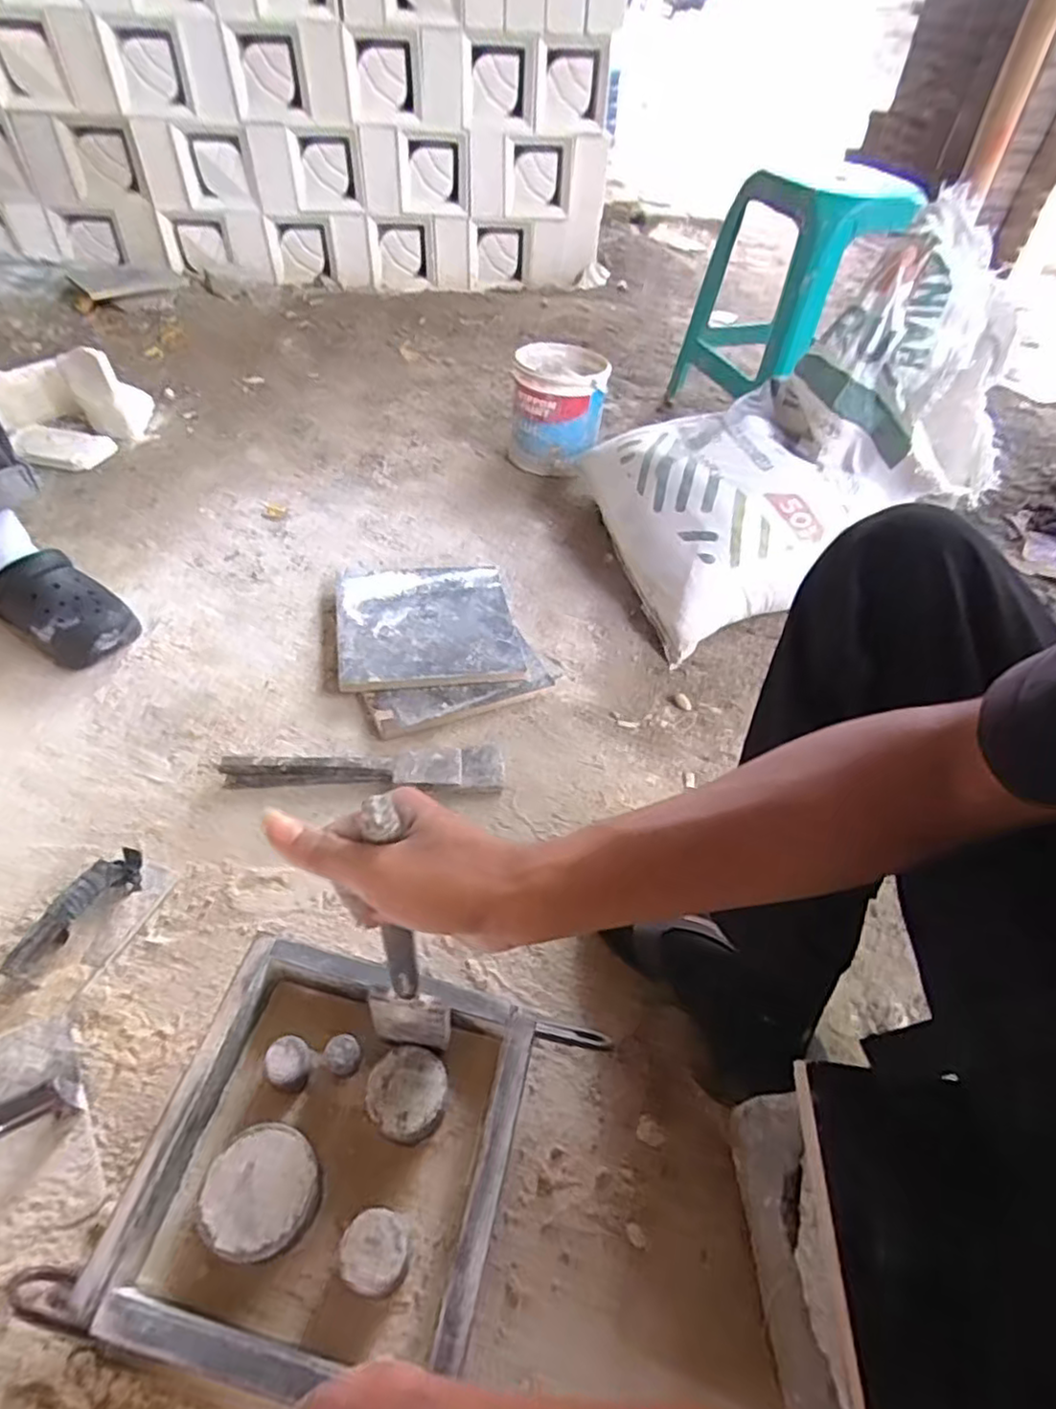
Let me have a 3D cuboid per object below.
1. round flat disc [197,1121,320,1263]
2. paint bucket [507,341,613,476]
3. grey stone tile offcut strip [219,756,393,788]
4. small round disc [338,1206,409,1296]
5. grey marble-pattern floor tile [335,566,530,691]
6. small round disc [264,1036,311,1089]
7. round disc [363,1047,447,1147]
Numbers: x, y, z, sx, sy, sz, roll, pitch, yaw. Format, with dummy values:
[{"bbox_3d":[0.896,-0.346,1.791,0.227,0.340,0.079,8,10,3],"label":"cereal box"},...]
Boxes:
[{"bbox_3d":[-0.181,0.335,0.463,0.071,0.039,0.072,1,47,-1],"label":"round flat disc"},{"bbox_3d":[0.055,-0.573,1.318,0.170,0.201,0.179,3,49,-4],"label":"paint bucket"},{"bbox_3d":[-0.264,0.080,0.803,0.191,0.025,0.027,0,49,-7],"label":"grey stone tile offcut strip"},{"bbox_3d":[-0.102,0.364,0.449,0.043,0.034,0.042,1,47,-1],"label":"small round disc"},{"bbox_3d":[-0.148,-0.124,0.985,0.251,0.015,0.251,-4,49,-13],"label":"grey marble-pattern floor tile"},{"bbox_3d":[-0.176,0.266,0.497,0.030,0.030,0.029,1,47,-1],"label":"small round disc"},{"bbox_3d":[-0.091,0.293,0.507,0.057,0.036,0.057,1,47,-1],"label":"round disc"}]

